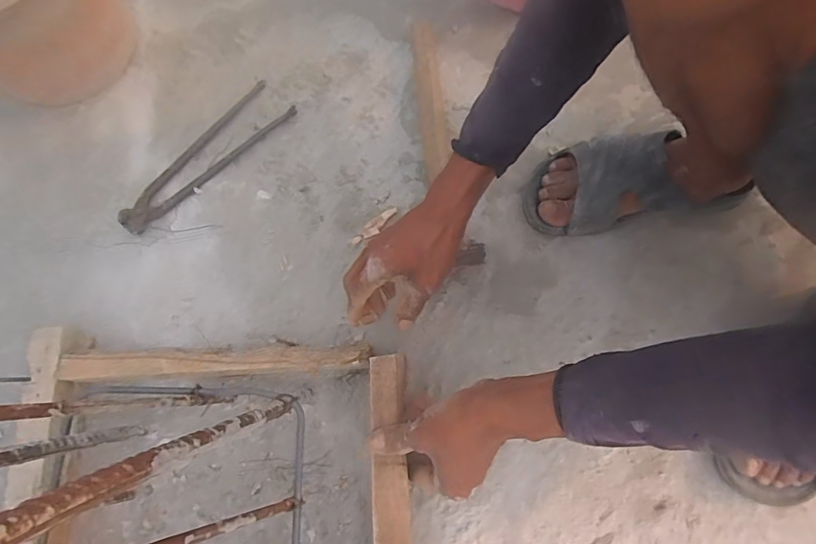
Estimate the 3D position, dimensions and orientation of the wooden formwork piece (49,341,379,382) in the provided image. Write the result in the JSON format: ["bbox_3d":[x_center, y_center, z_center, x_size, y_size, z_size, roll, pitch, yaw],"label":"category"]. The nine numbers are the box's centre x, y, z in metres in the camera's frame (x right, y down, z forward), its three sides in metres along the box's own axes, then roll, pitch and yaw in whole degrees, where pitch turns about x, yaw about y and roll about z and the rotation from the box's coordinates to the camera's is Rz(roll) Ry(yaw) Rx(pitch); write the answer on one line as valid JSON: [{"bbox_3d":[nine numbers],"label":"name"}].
[{"bbox_3d":[-0.195,0.093,0.497,0.306,0.060,0.034,-2,76,-2],"label":"wooden formwork piece"}]

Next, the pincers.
[{"bbox_3d":[-0.251,-0.143,0.576,0.241,0.012,0.062,-44,81,-11],"label":"pincers"}]

